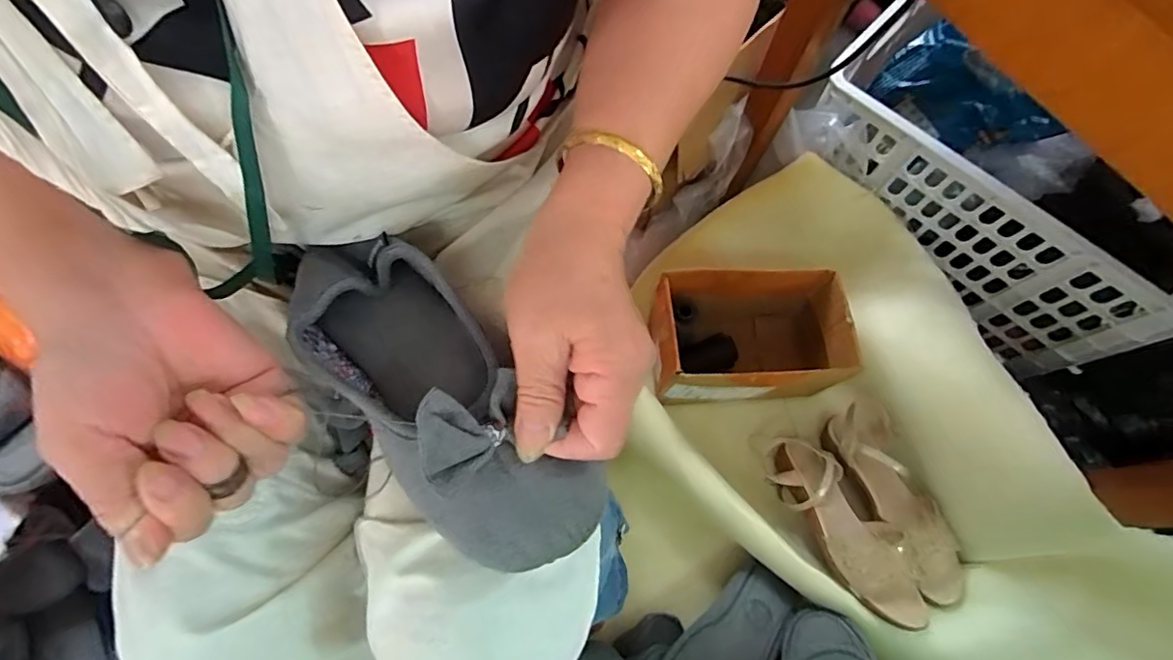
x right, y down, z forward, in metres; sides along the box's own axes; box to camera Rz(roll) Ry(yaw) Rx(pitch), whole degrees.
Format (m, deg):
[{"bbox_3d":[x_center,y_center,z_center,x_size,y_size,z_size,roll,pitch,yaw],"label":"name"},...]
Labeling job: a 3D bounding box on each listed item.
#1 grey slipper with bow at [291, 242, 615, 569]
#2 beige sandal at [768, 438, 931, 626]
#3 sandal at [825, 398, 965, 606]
[{"bbox_3d":[-0.089,0.022,0.293,0.084,0.051,0.233,-39,64,-14],"label":"grey slipper with bow"},{"bbox_3d":[0.319,0.237,0.676,0.092,0.054,0.250,-21,50,-9],"label":"beige sandal"},{"bbox_3d":[0.392,0.213,0.691,0.091,0.063,0.248,-15,59,-7],"label":"sandal"}]

